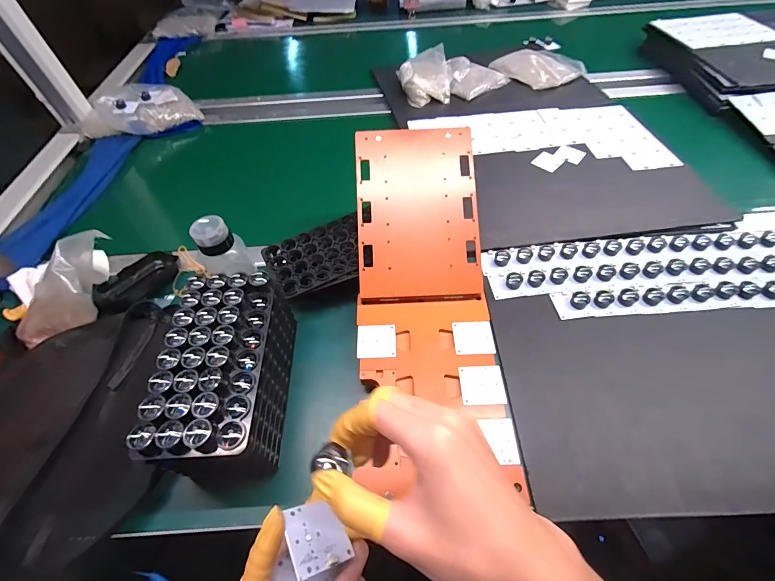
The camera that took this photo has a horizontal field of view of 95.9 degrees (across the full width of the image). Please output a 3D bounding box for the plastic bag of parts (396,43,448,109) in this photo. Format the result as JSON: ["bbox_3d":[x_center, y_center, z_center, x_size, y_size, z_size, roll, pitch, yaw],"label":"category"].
[{"bbox_3d":[0.088,-0.509,0.835,0.115,0.059,0.161,-6,55,-1],"label":"plastic bag of parts"}]

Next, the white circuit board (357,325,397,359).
[{"bbox_3d":[-0.013,0.062,0.434,0.048,0.004,0.045,-3,55,1],"label":"white circuit board"}]

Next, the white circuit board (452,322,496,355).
[{"bbox_3d":[0.106,0.058,0.431,0.047,0.004,0.045,-2,55,2],"label":"white circuit board"}]

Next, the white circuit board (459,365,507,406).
[{"bbox_3d":[0.108,0.107,0.396,0.047,0.004,0.045,-2,55,2],"label":"white circuit board"}]

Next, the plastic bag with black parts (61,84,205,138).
[{"bbox_3d":[-0.590,-0.411,0.807,0.280,0.054,0.145,-22,57,-12],"label":"plastic bag with black parts"}]

